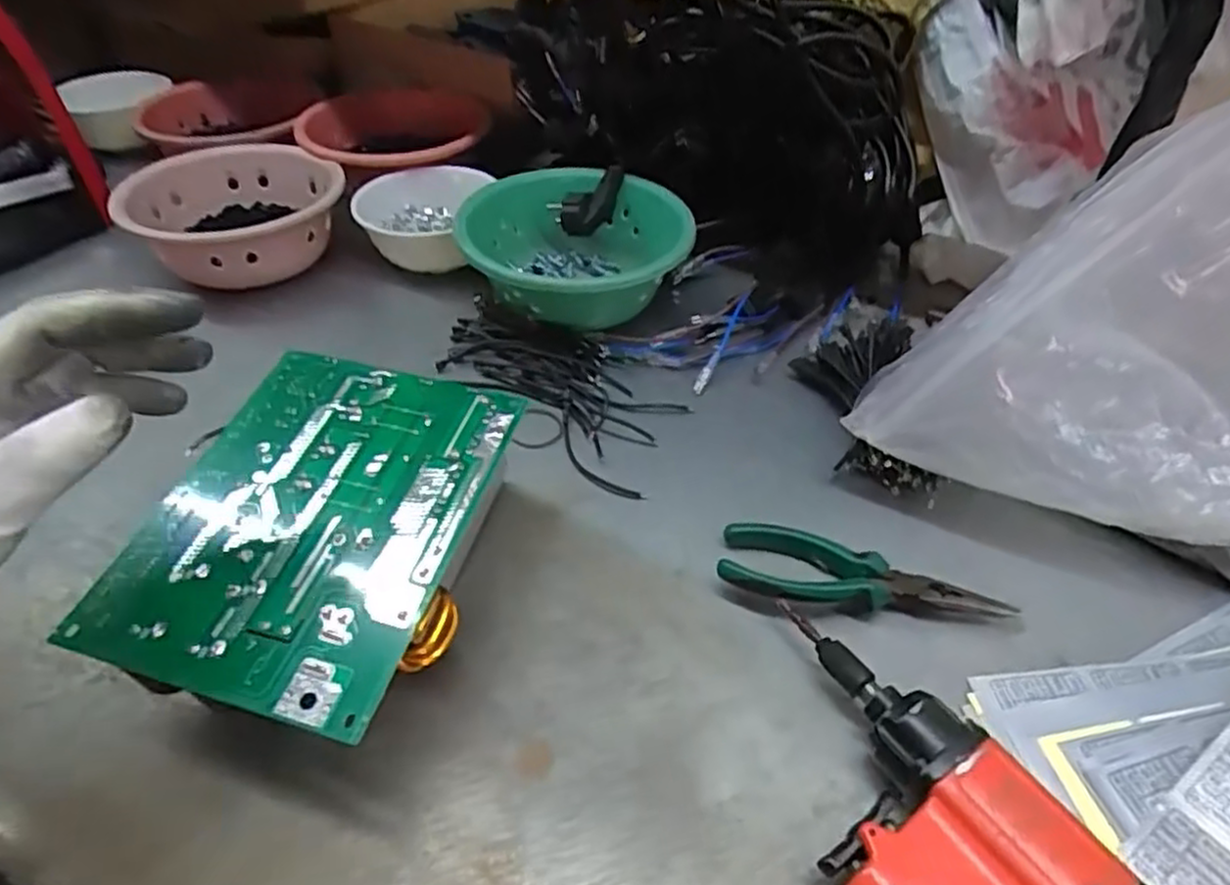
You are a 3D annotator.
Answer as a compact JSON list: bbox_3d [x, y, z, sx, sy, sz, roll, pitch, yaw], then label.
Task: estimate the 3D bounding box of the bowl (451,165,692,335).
[{"bbox_3d":[-0.033,-0.159,0.595,0.173,0.063,0.157,-6,45,-6],"label":"bowl"}]

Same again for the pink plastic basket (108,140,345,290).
[{"bbox_3d":[-0.330,-0.190,0.648,0.173,0.080,0.171,-31,52,-27],"label":"pink plastic basket"}]

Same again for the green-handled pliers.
[{"bbox_3d":[0.137,0.075,0.409,0.153,0.025,0.048,9,46,9],"label":"green-handled pliers"}]

